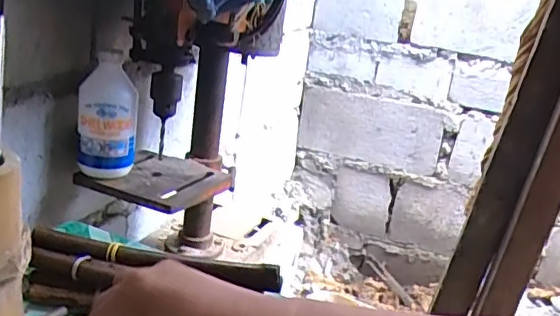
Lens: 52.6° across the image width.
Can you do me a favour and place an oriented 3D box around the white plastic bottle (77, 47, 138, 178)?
[{"bbox_3d":[-0.232,-0.052,0.764,0.076,0.158,0.059,1,20,-18],"label":"white plastic bottle"}]

